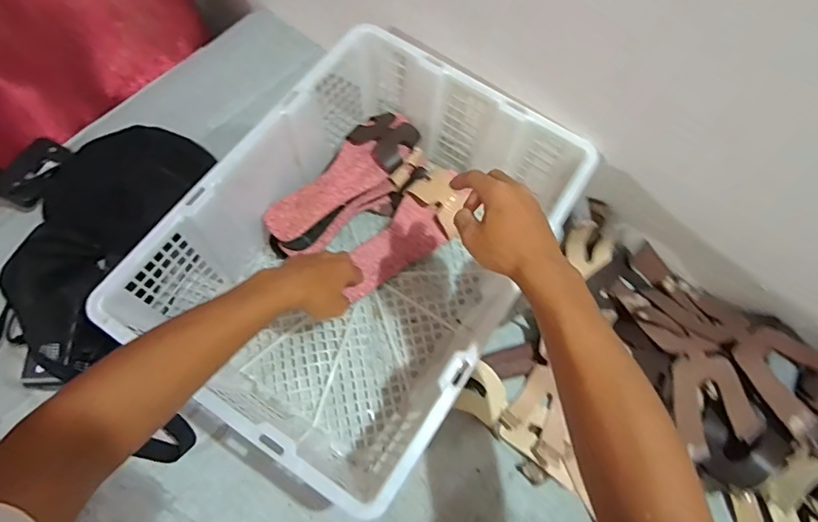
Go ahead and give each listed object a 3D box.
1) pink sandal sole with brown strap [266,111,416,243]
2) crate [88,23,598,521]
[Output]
[{"bbox_3d":[-0.088,-0.113,0.668,0.084,0.042,0.234,41,71,13],"label":"pink sandal sole with brown strap"},{"bbox_3d":[-0.049,-0.017,0.615,0.345,0.165,0.468,31,69,10],"label":"crate"}]

